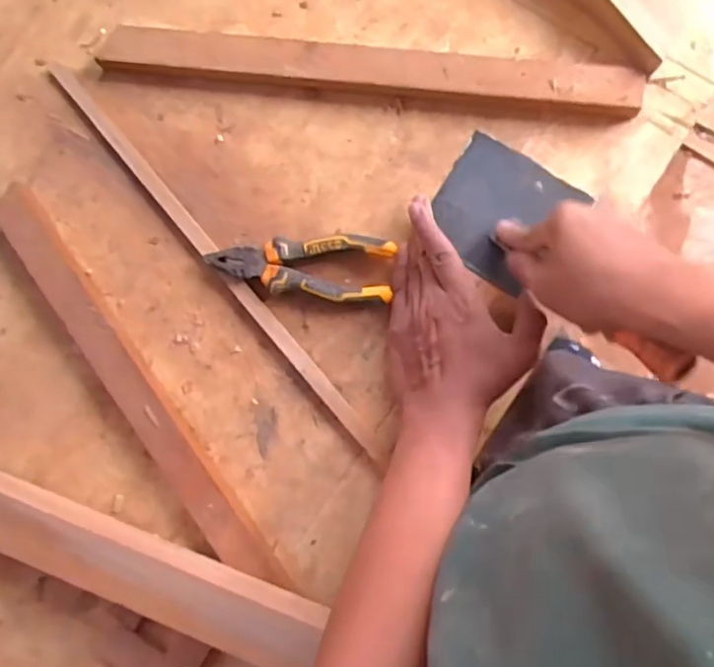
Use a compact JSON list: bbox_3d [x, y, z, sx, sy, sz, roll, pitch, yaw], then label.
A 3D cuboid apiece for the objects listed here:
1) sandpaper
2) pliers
[{"bbox_3d":[0.117,-0.100,0.516,0.099,0.012,0.101,33,90,5],"label":"sandpaper"},{"bbox_3d":[-0.048,-0.054,0.528,0.151,0.021,0.054,0,90,4],"label":"pliers"}]

